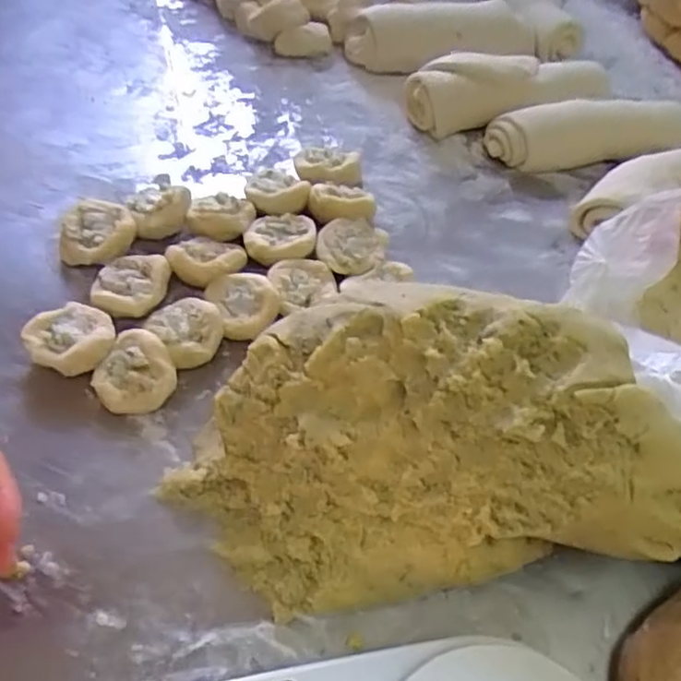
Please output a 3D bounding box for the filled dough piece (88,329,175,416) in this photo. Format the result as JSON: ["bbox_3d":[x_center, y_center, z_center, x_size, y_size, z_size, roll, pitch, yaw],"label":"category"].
[{"bbox_3d":[-0.130,0.023,0.423,0.042,0.030,0.049,30,58,15],"label":"filled dough piece"}]

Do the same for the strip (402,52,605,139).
[{"bbox_3d":[0.154,-0.229,0.611,0.190,0.049,0.052,-6,57,-12],"label":"strip"}]

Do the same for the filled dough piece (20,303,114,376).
[{"bbox_3d":[-0.173,0.002,0.428,0.051,0.028,0.047,2,55,-3],"label":"filled dough piece"}]

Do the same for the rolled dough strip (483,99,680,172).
[{"bbox_3d":[0.221,-0.187,0.591,0.180,0.048,0.039,-2,56,-9],"label":"rolled dough strip"}]

